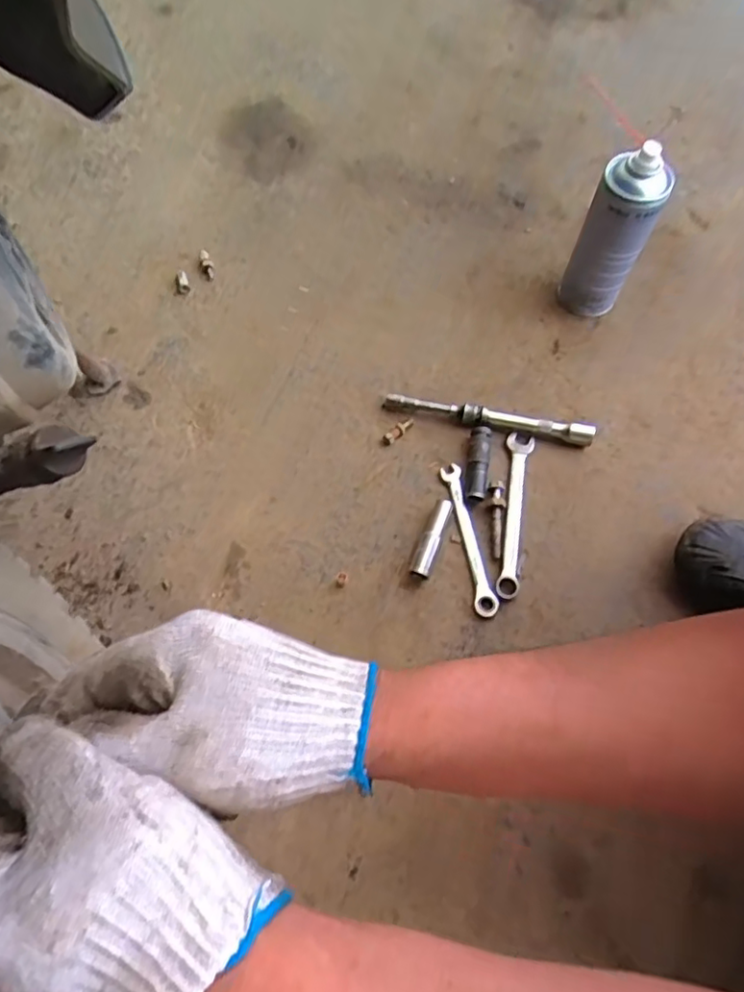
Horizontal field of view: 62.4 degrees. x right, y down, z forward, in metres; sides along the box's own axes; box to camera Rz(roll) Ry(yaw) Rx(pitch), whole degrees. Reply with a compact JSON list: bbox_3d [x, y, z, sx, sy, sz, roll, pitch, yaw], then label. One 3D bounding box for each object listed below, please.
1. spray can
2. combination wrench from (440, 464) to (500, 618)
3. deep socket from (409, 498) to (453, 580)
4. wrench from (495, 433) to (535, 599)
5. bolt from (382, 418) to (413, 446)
[{"bbox_3d":[0.245,-0.262,0.631,0.064,0.183,0.058,22,67,10],"label":"spray can"},{"bbox_3d":[0.093,0.039,0.592,0.018,0.011,0.154,-9,66,-5],"label":"combination wrench"},{"bbox_3d":[0.057,0.040,0.585,0.019,0.023,0.078,19,66,8],"label":"deep socket"},{"bbox_3d":[0.140,0.014,0.604,0.024,0.004,0.175,10,66,4],"label":"wrench"},{"bbox_3d":[0.027,-0.068,0.643,0.013,0.006,0.041,42,72,17],"label":"bolt"}]

